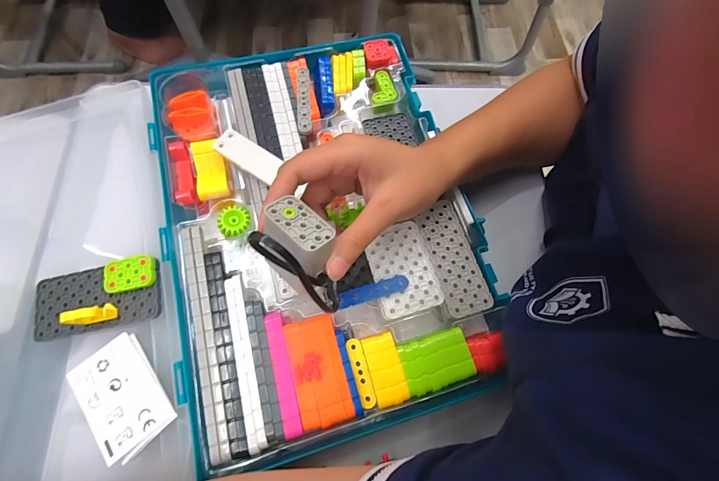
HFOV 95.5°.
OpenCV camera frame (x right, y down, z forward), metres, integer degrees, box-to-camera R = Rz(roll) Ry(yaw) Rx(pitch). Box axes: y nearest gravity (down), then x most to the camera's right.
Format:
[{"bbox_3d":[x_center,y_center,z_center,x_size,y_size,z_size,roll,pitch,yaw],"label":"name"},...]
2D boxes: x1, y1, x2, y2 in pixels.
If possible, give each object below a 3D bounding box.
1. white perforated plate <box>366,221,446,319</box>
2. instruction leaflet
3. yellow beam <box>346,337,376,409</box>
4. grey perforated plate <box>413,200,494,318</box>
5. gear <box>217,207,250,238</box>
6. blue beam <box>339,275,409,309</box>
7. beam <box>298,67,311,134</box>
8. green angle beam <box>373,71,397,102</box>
[{"bbox_3d":[0.035,0.023,0.272,0.051,0.004,0.073,-15,72,-7],"label":"white perforated plate"},{"bbox_3d":[-0.171,0.111,0.234,0.051,0.007,0.078,-38,76,-14],"label":"instruction leaflet"},{"bbox_3d":[0.001,0.100,0.247,0.012,0.008,0.049,-15,72,-7],"label":"yellow beam"},{"bbox_3d":[0.078,0.013,0.277,0.037,0.004,0.097,-15,72,-7],"label":"grey perforated plate"},{"bbox_3d":[-0.108,-0.017,0.280,0.026,0.004,0.025,1,71,-2],"label":"gear"},{"bbox_3d":[0.012,0.040,0.261,0.057,0.009,0.013,-16,72,-8],"label":"blue beam"},{"bbox_3d":[-0.054,-0.136,0.315,0.012,0.006,0.072,-4,71,-4],"label":"beam"},{"bbox_3d":[0.023,-0.157,0.332,0.023,0.005,0.036,-8,71,-5],"label":"green angle beam"}]

